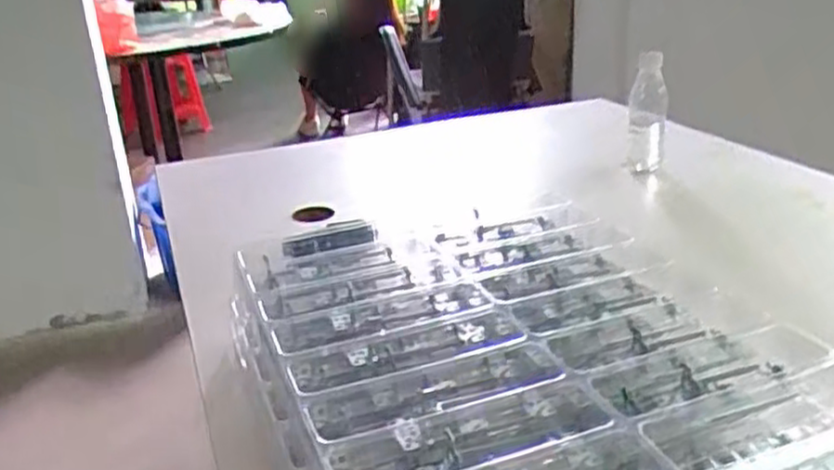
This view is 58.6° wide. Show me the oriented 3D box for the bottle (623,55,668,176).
[{"bbox_3d":[0.330,-0.160,1.067,0.052,0.200,0.046,3,23,14],"label":"bottle"}]

